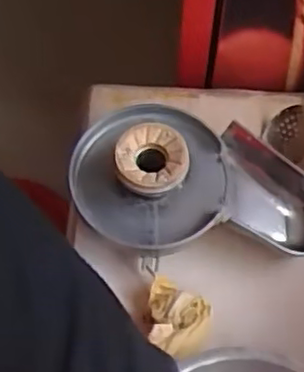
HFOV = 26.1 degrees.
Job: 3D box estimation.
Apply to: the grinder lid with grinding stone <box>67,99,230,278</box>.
[{"bbox_3d":[0.002,-0.024,0.987,0.219,0.105,0.239,0,62,0],"label":"grinder lid with grinding stone"}]

